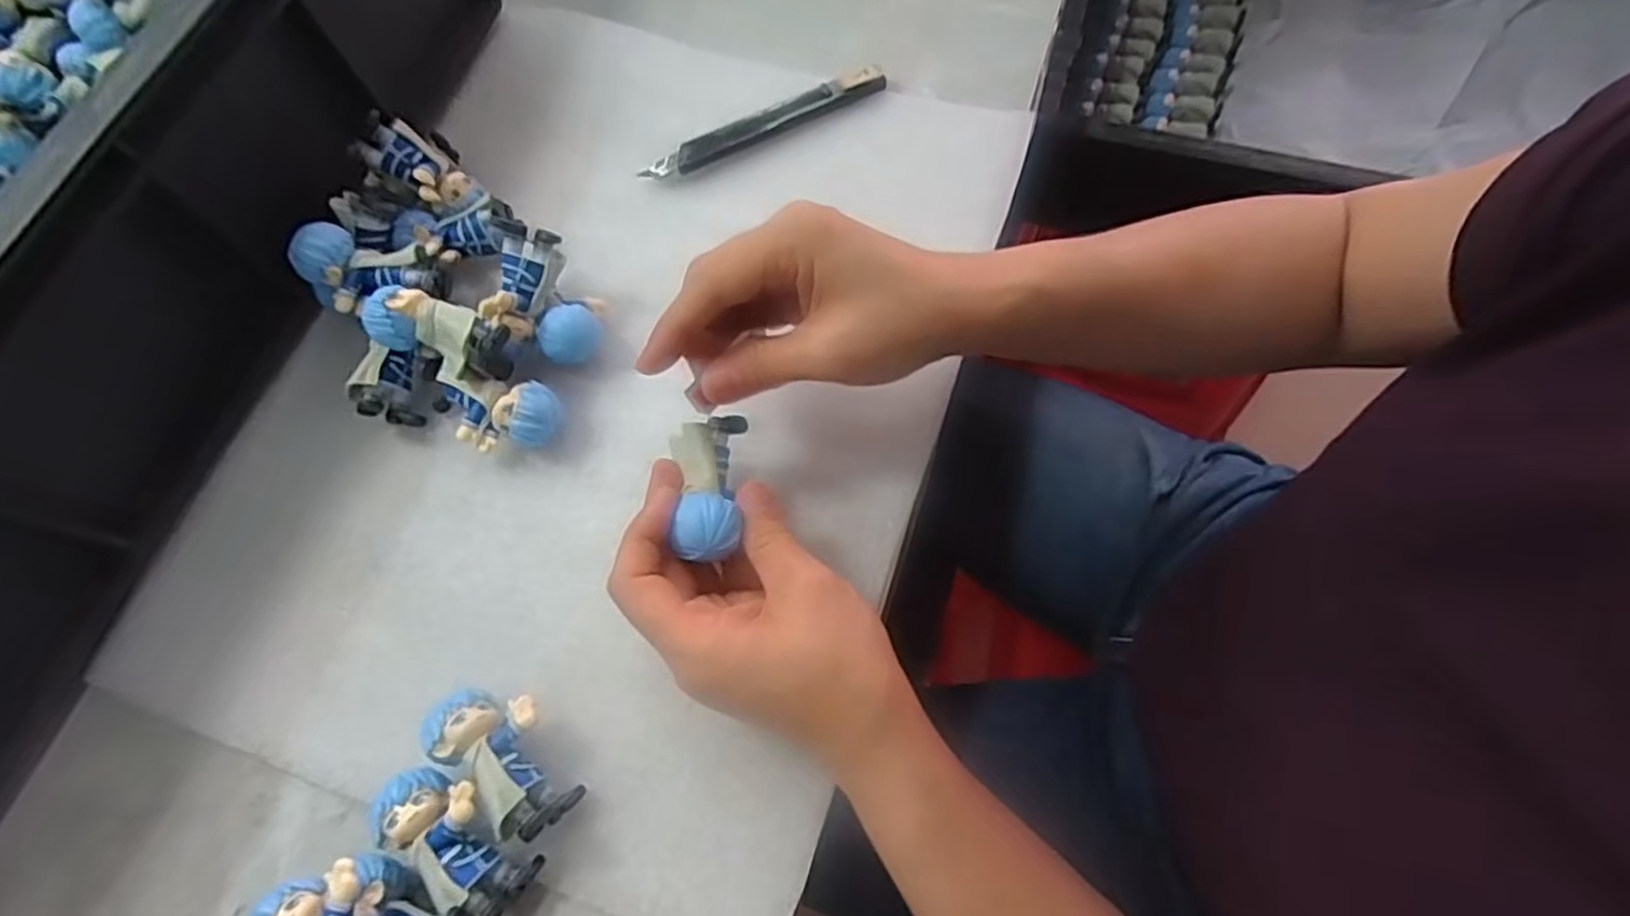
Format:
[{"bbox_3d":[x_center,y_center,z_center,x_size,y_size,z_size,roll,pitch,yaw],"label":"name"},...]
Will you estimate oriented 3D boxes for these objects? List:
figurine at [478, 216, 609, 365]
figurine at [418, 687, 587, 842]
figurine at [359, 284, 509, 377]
[{"bbox_3d":[-0.121,-0.072,0.345,0.047,0.044,0.053,4,69,6],"label":"figurine"},{"bbox_3d":[-0.115,0.111,0.278,0.060,0.031,0.038,34,75,16],"label":"figurine"},{"bbox_3d":[-0.162,-0.054,0.323,0.056,0.025,0.027,19,71,11],"label":"figurine"}]

